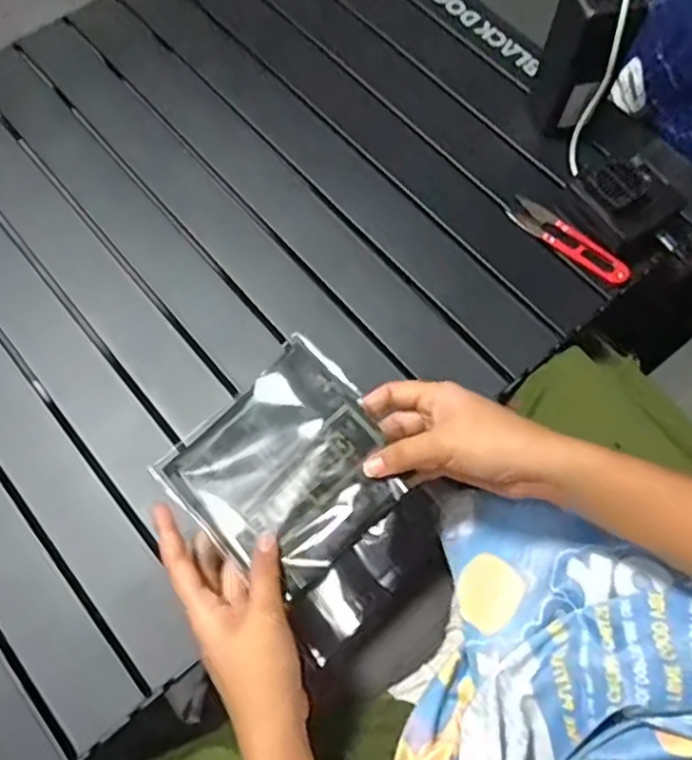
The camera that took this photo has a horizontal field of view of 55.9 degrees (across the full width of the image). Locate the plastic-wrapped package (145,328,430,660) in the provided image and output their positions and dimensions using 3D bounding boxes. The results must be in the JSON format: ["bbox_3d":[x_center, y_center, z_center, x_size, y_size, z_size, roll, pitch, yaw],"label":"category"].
[{"bbox_3d":[-0.024,0.074,0.441,0.137,0.029,0.169,-42,75,-16],"label":"plastic-wrapped package"}]

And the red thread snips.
[{"bbox_3d":[0.197,-0.124,0.577,0.118,0.016,0.030,40,73,14],"label":"red thread snips"}]

